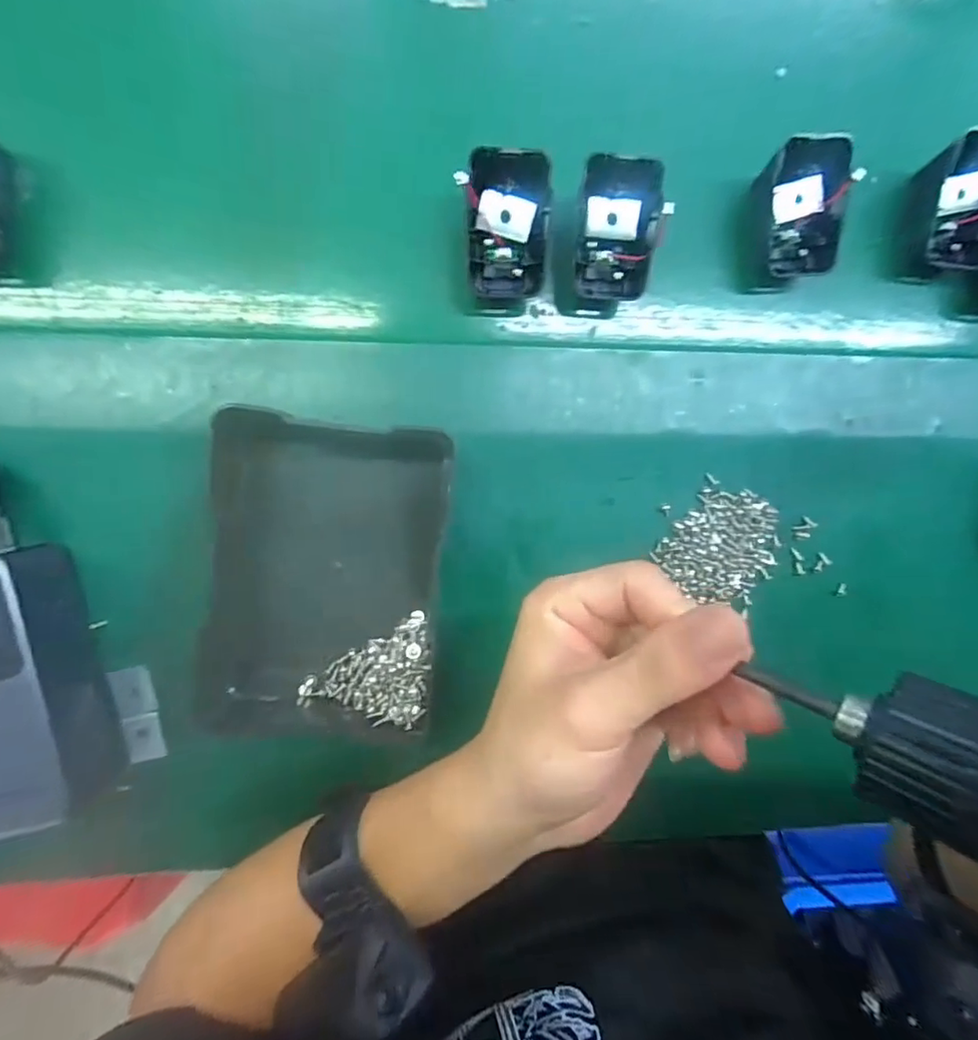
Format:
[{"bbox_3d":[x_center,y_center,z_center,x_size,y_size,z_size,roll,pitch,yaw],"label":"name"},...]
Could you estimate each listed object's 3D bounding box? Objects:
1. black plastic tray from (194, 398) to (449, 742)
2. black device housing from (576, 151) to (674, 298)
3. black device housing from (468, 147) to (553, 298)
[{"bbox_3d":[-0.089,0.033,0.305,0.125,0.021,0.169,6,93,-6],"label":"black plastic tray"},{"bbox_3d":[0.067,-0.159,0.313,0.036,0.026,0.066,-1,111,-5],"label":"black device housing"},{"bbox_3d":[0.008,-0.156,0.305,0.039,0.018,0.069,0,113,-4],"label":"black device housing"}]

